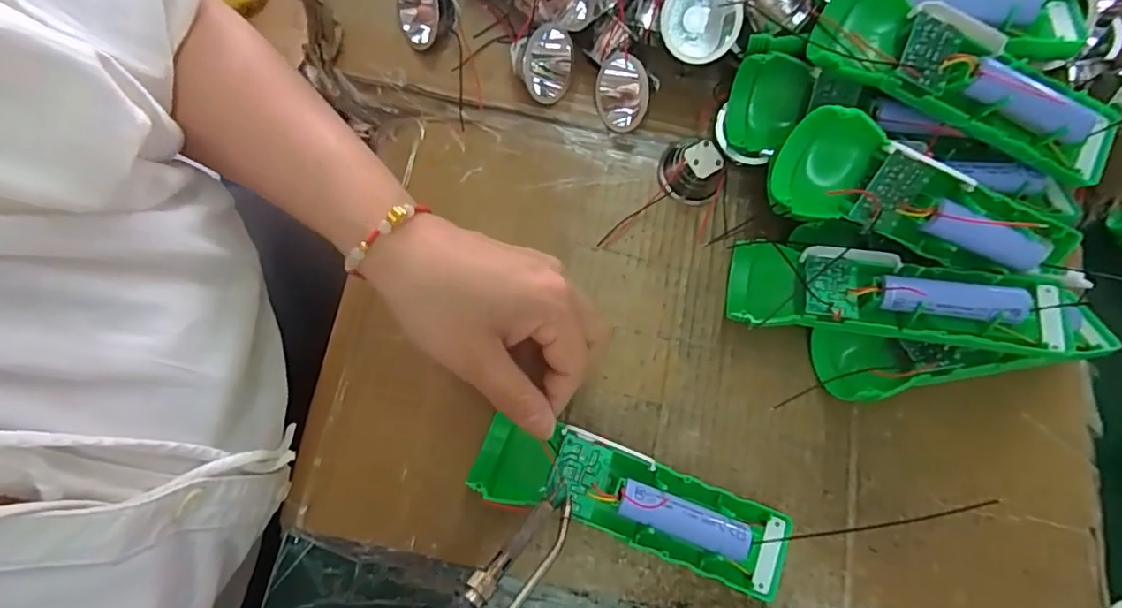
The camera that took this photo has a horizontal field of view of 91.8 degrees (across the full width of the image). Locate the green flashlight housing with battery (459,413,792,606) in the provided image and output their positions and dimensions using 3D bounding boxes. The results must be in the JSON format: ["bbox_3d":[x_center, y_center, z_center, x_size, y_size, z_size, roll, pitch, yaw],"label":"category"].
[{"bbox_3d":[0.035,0.097,0.268,0.159,0.032,0.045,19,75,3],"label":"green flashlight housing with battery"}]

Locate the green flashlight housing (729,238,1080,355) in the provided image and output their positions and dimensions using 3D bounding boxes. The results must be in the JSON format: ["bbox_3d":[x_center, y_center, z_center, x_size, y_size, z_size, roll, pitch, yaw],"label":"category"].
[{"bbox_3d":[0.166,-0.003,0.280,0.152,0.017,0.047,9,73,19],"label":"green flashlight housing"}]

